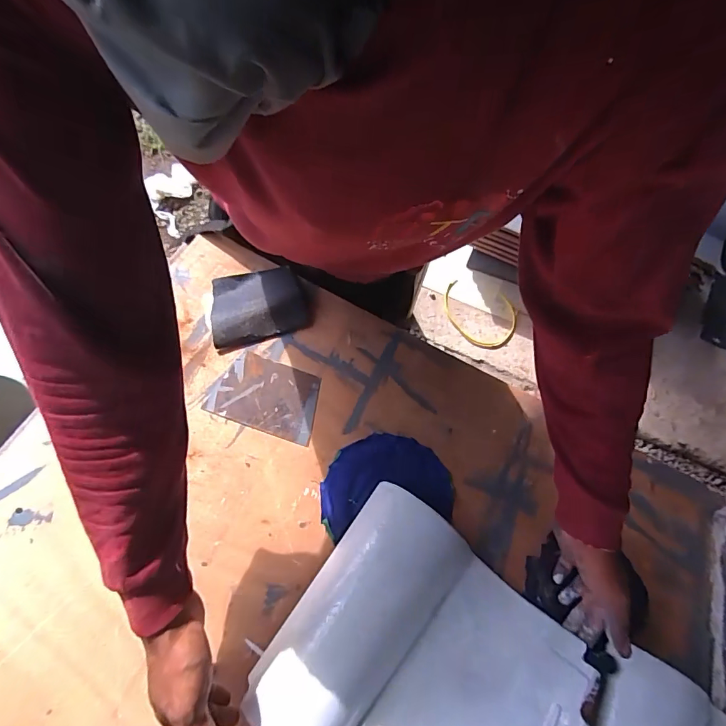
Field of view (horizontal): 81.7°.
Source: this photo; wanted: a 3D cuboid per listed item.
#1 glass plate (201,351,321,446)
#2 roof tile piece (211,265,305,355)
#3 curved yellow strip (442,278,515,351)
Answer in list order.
[{"bbox_3d":[-0.131,0.045,0.583,0.140,0.004,0.098,20,67,-1],"label":"glass plate"},{"bbox_3d":[-0.156,-0.086,0.617,0.131,0.028,0.116,-15,74,-6],"label":"roof tile piece"},{"bbox_3d":[0.419,-0.168,1.529,0.273,0.021,0.215,19,83,4],"label":"curved yellow strip"}]

